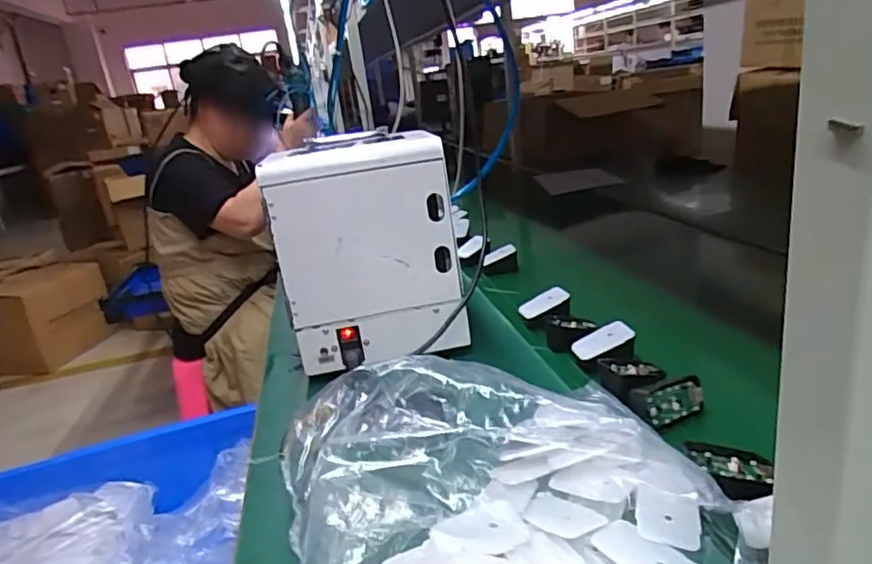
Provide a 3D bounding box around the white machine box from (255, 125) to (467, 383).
[{"bbox_3d":[-0.085,-0.044,0.746,0.223,0.258,0.130,-9,19,-3],"label":"white machine box"}]

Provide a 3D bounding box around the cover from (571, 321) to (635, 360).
[{"bbox_3d":[0.194,0.069,0.696,0.070,0.031,0.006,-32,-30,15],"label":"cover"}]

